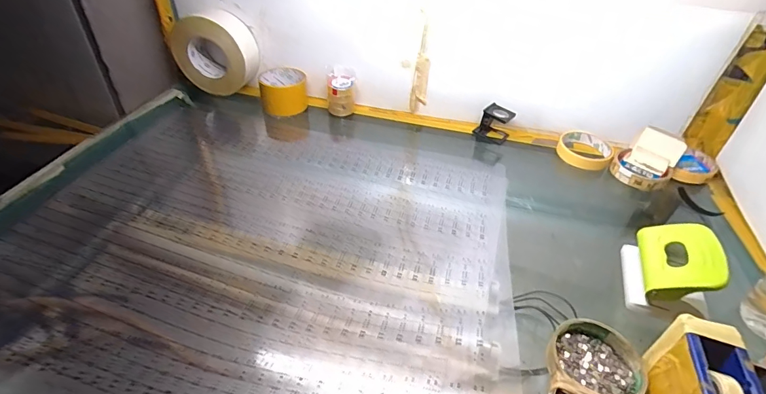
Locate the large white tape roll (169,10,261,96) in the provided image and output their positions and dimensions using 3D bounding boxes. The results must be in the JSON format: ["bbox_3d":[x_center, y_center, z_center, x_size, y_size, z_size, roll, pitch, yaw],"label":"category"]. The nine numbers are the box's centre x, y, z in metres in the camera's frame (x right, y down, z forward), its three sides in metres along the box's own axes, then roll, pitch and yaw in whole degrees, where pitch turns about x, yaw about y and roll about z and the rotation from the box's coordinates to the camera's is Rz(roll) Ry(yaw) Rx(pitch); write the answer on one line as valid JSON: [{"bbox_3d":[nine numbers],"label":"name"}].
[{"bbox_3d":[-0.298,-0.247,0.706,0.147,0.131,0.054,0,41,-4],"label":"large white tape roll"}]

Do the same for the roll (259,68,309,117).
[{"bbox_3d":[-0.180,-0.190,0.725,0.081,0.057,0.093,-8,42,-14],"label":"roll"}]

